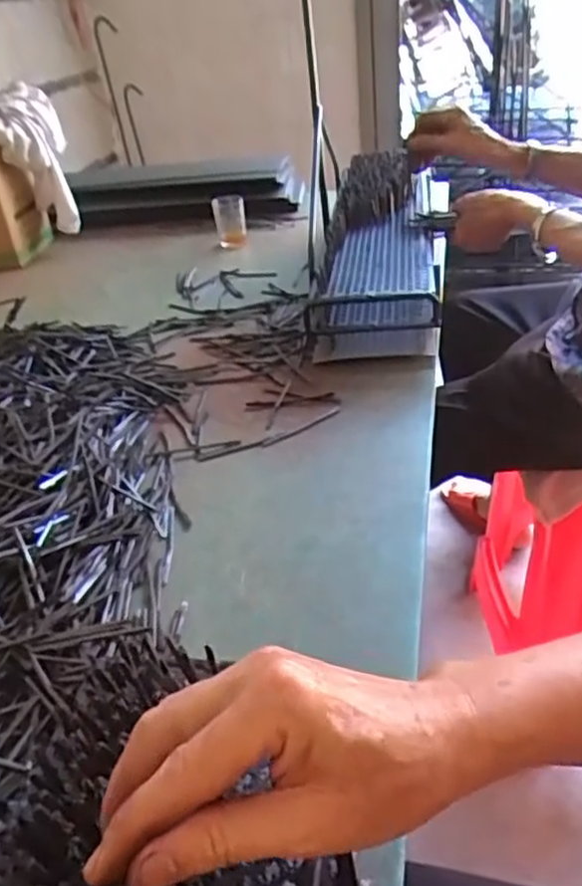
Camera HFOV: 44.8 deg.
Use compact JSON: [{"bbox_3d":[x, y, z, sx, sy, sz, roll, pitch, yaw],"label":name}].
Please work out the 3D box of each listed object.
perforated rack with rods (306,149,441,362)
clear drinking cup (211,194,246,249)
[{"bbox_3d":[0.115,-0.276,0.928,0.151,0.098,0.427,1,47,12],"label":"perforated rack with rods"},{"bbox_3d":[-0.107,-0.397,1.256,0.057,0.075,0.058,-11,33,-5],"label":"clear drinking cup"}]

